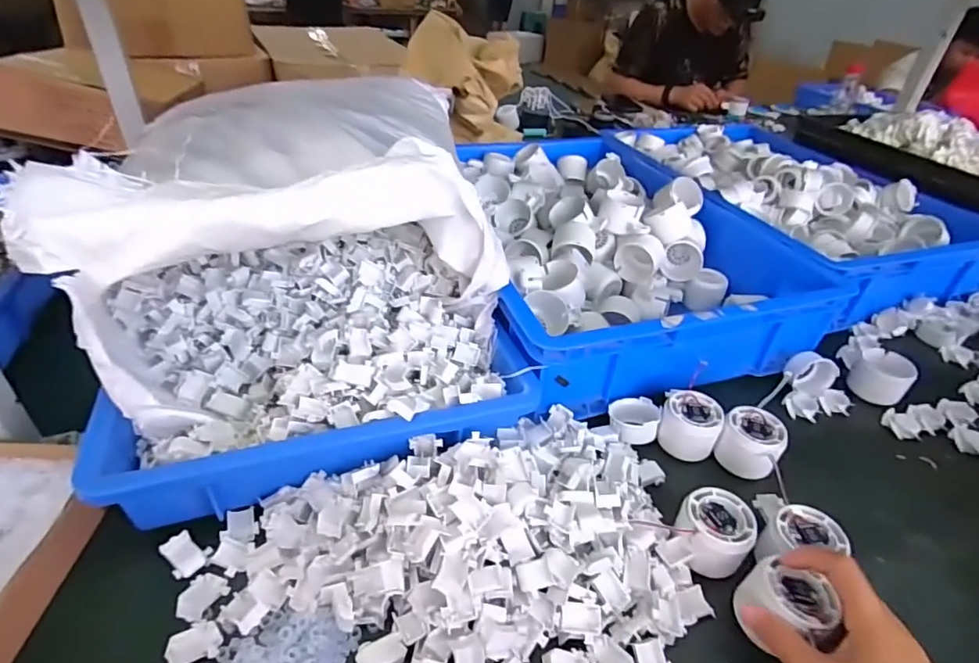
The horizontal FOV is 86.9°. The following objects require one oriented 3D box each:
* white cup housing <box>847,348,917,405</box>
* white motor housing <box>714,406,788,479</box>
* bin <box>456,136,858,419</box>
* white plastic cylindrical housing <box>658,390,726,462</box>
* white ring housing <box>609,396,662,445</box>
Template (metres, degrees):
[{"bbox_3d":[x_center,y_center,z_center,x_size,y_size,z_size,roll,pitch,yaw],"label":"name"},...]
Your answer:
[{"bbox_3d":[0.487,0.056,0.641,0.057,0.044,0.059,-27,47,-35],"label":"white cup housing"},{"bbox_3d":[0.268,0.113,0.531,0.057,0.046,0.062,31,44,30],"label":"white motor housing"},{"bbox_3d":[0.166,-0.151,0.789,0.446,0.122,0.590,-8,39,-17],"label":"bin"},{"bbox_3d":[0.212,0.099,0.550,0.061,0.051,0.054,17,38,15],"label":"white plastic cylindrical housing"},{"bbox_3d":[0.155,0.094,0.556,0.052,0.027,0.046,6,37,1],"label":"white ring housing"}]

